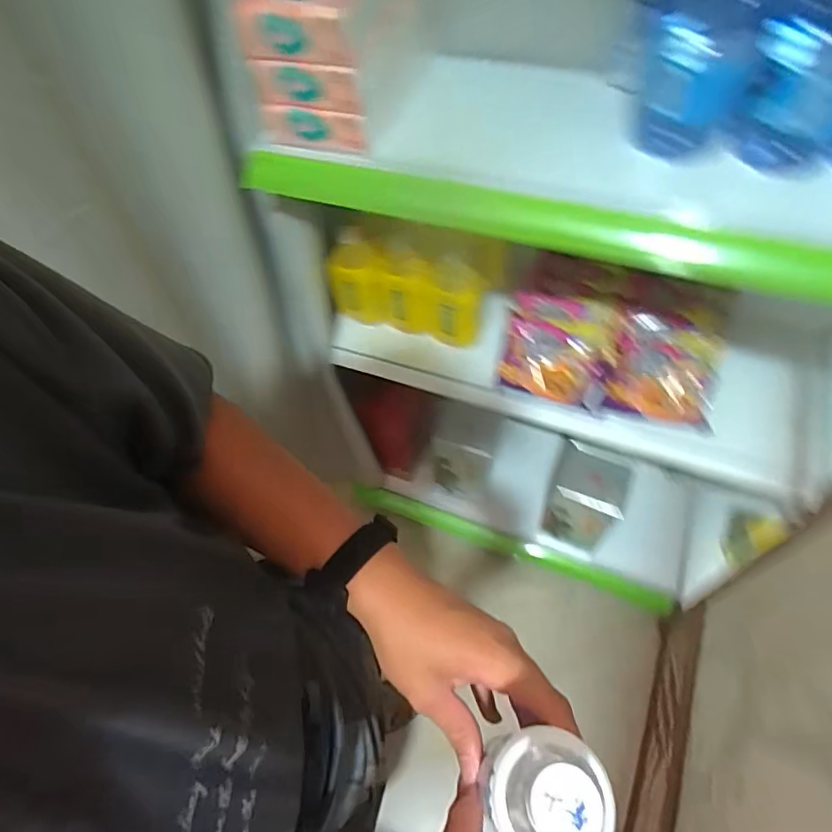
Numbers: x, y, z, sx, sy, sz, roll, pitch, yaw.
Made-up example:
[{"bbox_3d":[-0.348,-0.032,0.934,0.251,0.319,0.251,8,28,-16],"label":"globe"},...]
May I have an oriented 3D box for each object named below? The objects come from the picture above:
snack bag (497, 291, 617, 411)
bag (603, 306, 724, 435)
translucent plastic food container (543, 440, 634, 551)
[{"bbox_3d":[0.243,-0.115,0.886,0.172,0.102,0.139,14,61,12],"label":"snack bag"},{"bbox_3d":[0.408,-0.088,0.854,0.166,0.096,0.165,14,61,12],"label":"bag"},{"bbox_3d":[0.397,0.184,1.218,0.144,0.203,0.170,14,61,13],"label":"translucent plastic food container"}]

